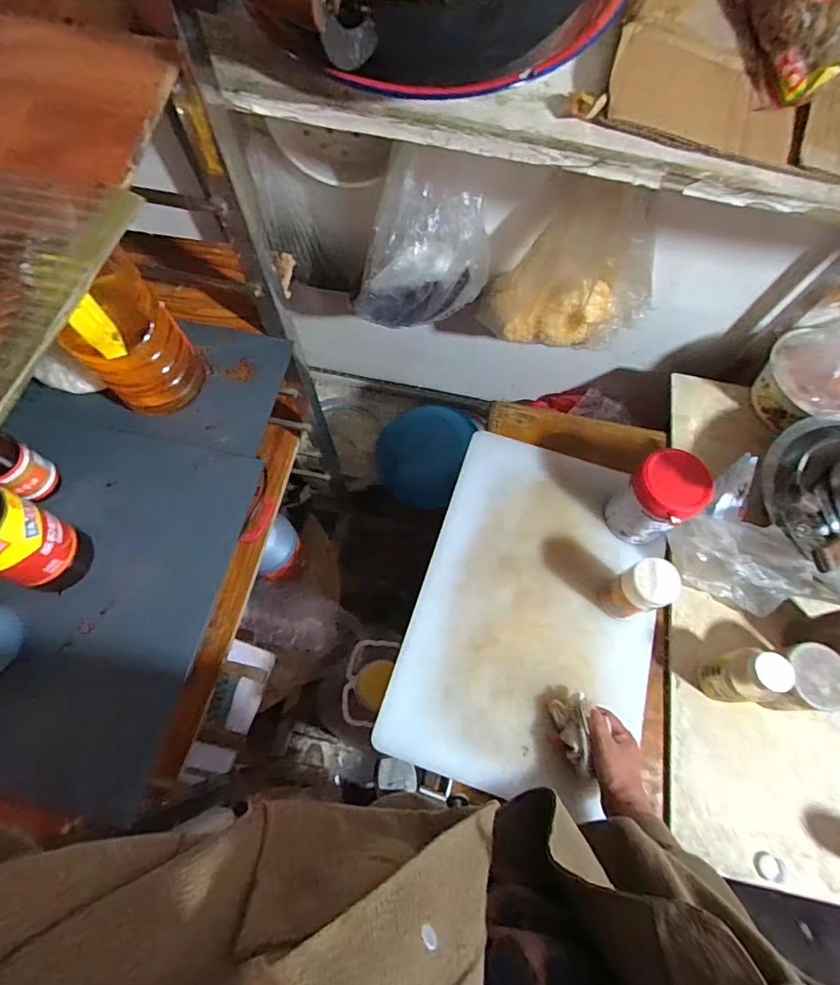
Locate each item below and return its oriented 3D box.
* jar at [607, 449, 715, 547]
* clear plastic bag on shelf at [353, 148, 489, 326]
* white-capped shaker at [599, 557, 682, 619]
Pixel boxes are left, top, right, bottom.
[{"bbox_3d":[0.354,0.013,0.755,0.092,0.173,0.099,0,70,-1],"label":"jar"},{"bbox_3d":[0.008,-0.369,0.777,0.217,0.291,0.083,-4,70,-3],"label":"clear plastic bag on shelf"},{"bbox_3d":[0.312,0.137,0.702,0.065,0.136,0.062,0,70,-1],"label":"white-capped shaker"}]

